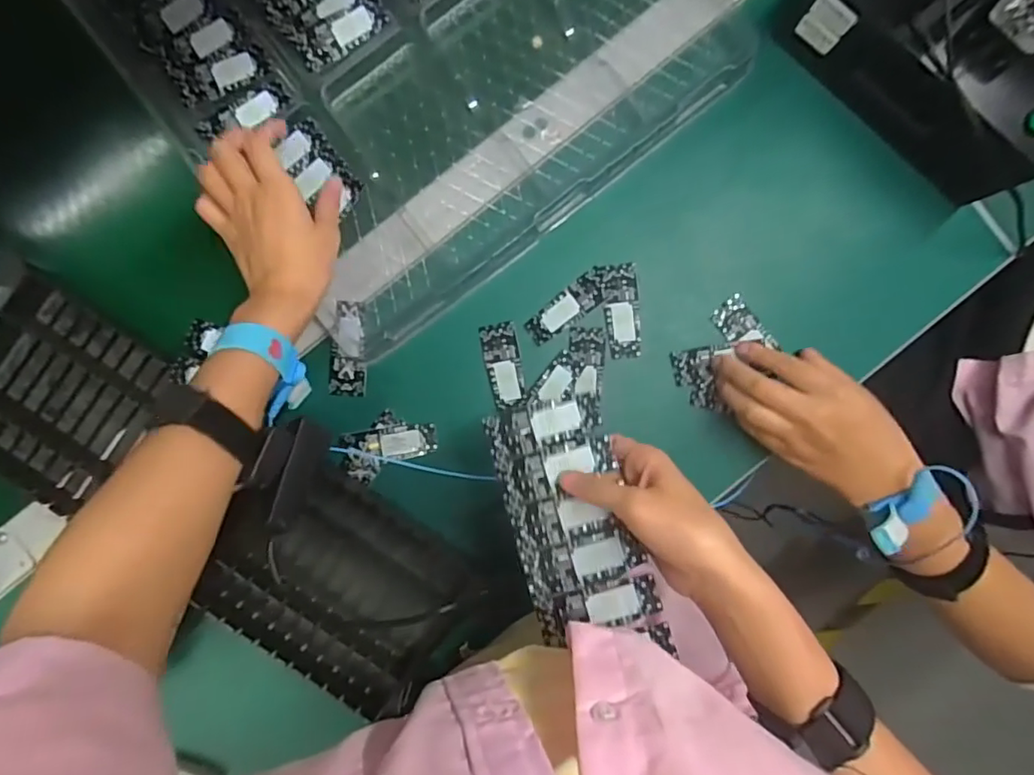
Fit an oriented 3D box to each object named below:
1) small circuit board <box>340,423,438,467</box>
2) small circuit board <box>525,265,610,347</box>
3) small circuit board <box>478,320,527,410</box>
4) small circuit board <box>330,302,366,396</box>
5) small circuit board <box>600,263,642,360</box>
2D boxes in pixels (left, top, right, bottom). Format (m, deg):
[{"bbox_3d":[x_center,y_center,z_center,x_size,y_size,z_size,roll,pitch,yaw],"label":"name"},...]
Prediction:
[{"bbox_3d":[-0.101,0.046,0.456,0.074,0.004,0.027,-8,91,-2],"label":"small circuit board"},{"bbox_3d":[0.043,-0.066,0.459,0.081,0.005,0.024,-40,92,-1],"label":"small circuit board"},{"bbox_3d":[-0.010,-0.018,0.456,0.028,0.006,0.067,-11,91,-2],"label":"small circuit board"},{"bbox_3d":[-0.133,-0.030,0.454,0.028,0.005,0.074,2,91,-2],"label":"small circuit board"},{"bbox_3d":[0.084,-0.061,0.457,0.027,0.004,0.074,-5,91,-2],"label":"small circuit board"}]

